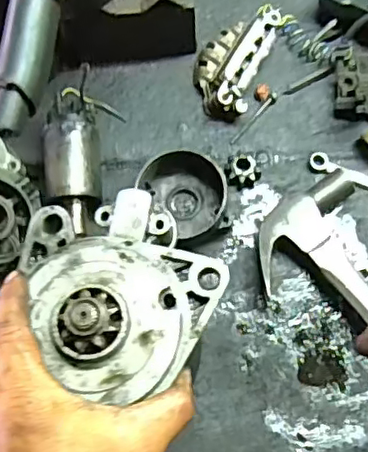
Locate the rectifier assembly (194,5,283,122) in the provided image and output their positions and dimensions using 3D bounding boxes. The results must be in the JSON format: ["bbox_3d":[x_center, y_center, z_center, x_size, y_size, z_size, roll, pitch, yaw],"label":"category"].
[{"bbox_3d":[0.048,-0.166,0.602,0.063,0.031,0.120,20,72,10],"label":"rectifier assembly"}]

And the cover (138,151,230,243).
[{"bbox_3d":[0.000,-0.029,0.561,0.078,0.029,0.076,-1,70,2],"label":"cover"}]

